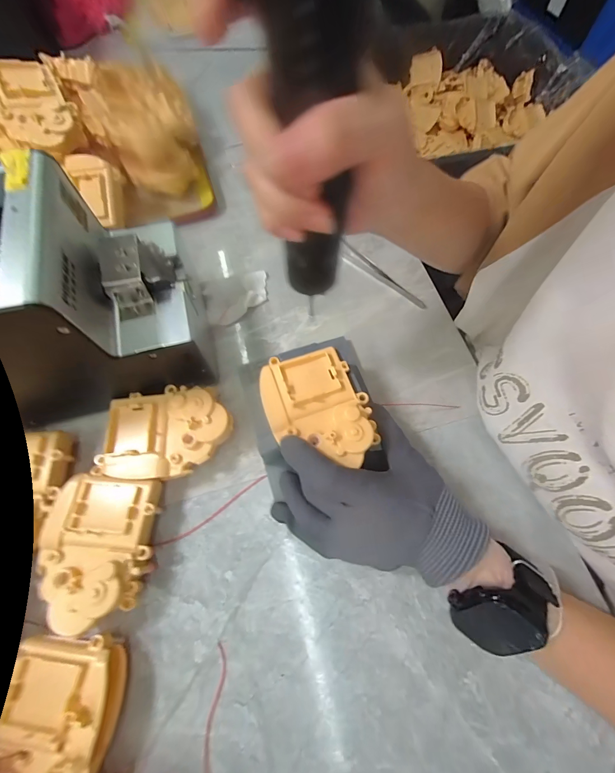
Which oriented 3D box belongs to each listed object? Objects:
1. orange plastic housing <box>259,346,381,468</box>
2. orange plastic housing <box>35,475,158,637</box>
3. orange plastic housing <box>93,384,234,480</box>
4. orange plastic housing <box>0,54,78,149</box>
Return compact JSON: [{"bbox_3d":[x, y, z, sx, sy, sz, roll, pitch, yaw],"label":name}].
[{"bbox_3d":[0.007,0.014,0.236,0.074,0.013,0.090,-15,69,-6],"label":"orange plastic housing"},{"bbox_3d":[-0.150,0.117,0.236,0.079,0.039,0.100,-3,68,-2],"label":"orange plastic housing"},{"bbox_3d":[-0.114,0.036,0.265,0.101,0.030,0.080,0,68,-1],"label":"orange plastic housing"},{"bbox_3d":[-0.276,-0.280,0.322,0.071,0.020,0.090,-32,89,-20],"label":"orange plastic housing"}]

